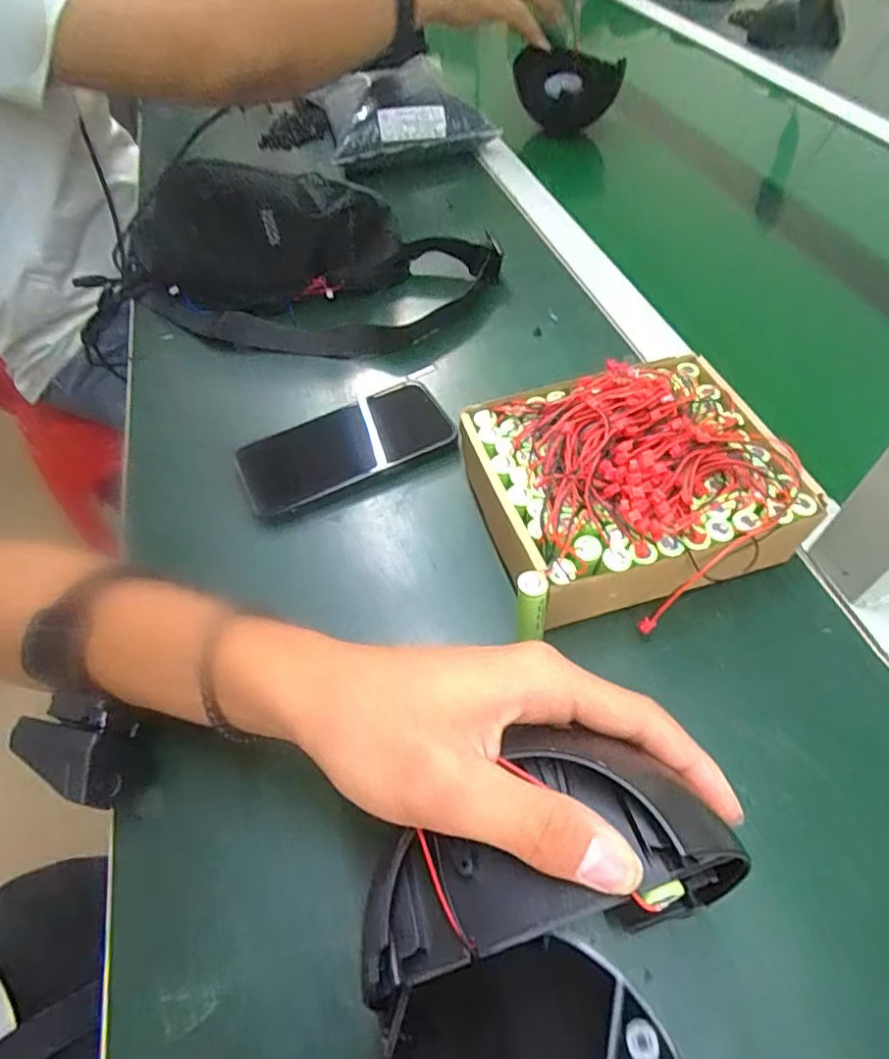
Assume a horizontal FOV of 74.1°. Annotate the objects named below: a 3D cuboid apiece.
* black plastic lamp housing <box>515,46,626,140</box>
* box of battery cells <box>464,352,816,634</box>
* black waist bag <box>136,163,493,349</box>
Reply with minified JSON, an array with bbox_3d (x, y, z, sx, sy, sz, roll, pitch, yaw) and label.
[{"bbox_3d":[0.144,-0.523,0.716,0.136,0.090,0.041,33,62,24],"label":"black plastic lamp housing"},{"bbox_3d":[0.103,-0.025,0.340,0.172,0.074,0.146,-14,54,-6],"label":"box of battery cells"},{"bbox_3d":[-0.138,-0.231,0.495,0.355,0.094,0.134,6,55,8],"label":"black waist bag"}]

